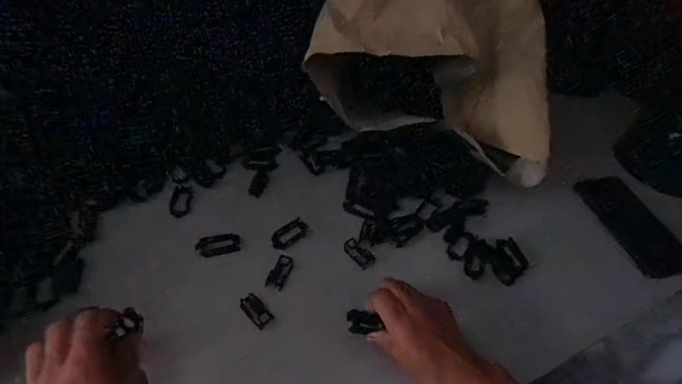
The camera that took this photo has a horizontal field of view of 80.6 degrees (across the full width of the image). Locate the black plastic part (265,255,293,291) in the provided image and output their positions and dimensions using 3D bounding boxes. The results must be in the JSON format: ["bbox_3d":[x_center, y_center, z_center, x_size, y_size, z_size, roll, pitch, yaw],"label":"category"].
[{"bbox_3d":[-0.070,0.091,0.461,0.020,0.008,0.042,17,48,9],"label":"black plastic part"}]

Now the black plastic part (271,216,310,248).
[{"bbox_3d":[-0.063,0.051,0.500,0.023,0.010,0.051,36,54,25],"label":"black plastic part"}]

